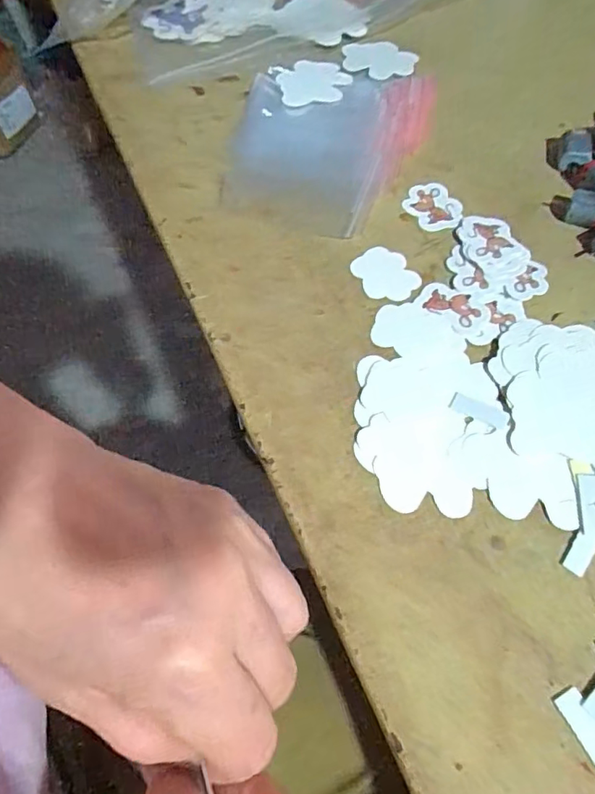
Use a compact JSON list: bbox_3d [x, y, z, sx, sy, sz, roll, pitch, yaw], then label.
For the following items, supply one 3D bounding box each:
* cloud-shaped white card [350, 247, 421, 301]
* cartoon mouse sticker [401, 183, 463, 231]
[{"bbox_3d":[0.052,-0.074,0.323,0.033,0.004,0.040,-26,63,-11],"label":"cloud-shaped white card"},{"bbox_3d":[0.088,-0.122,0.349,0.033,0.004,0.040,-26,63,-11],"label":"cartoon mouse sticker"}]

